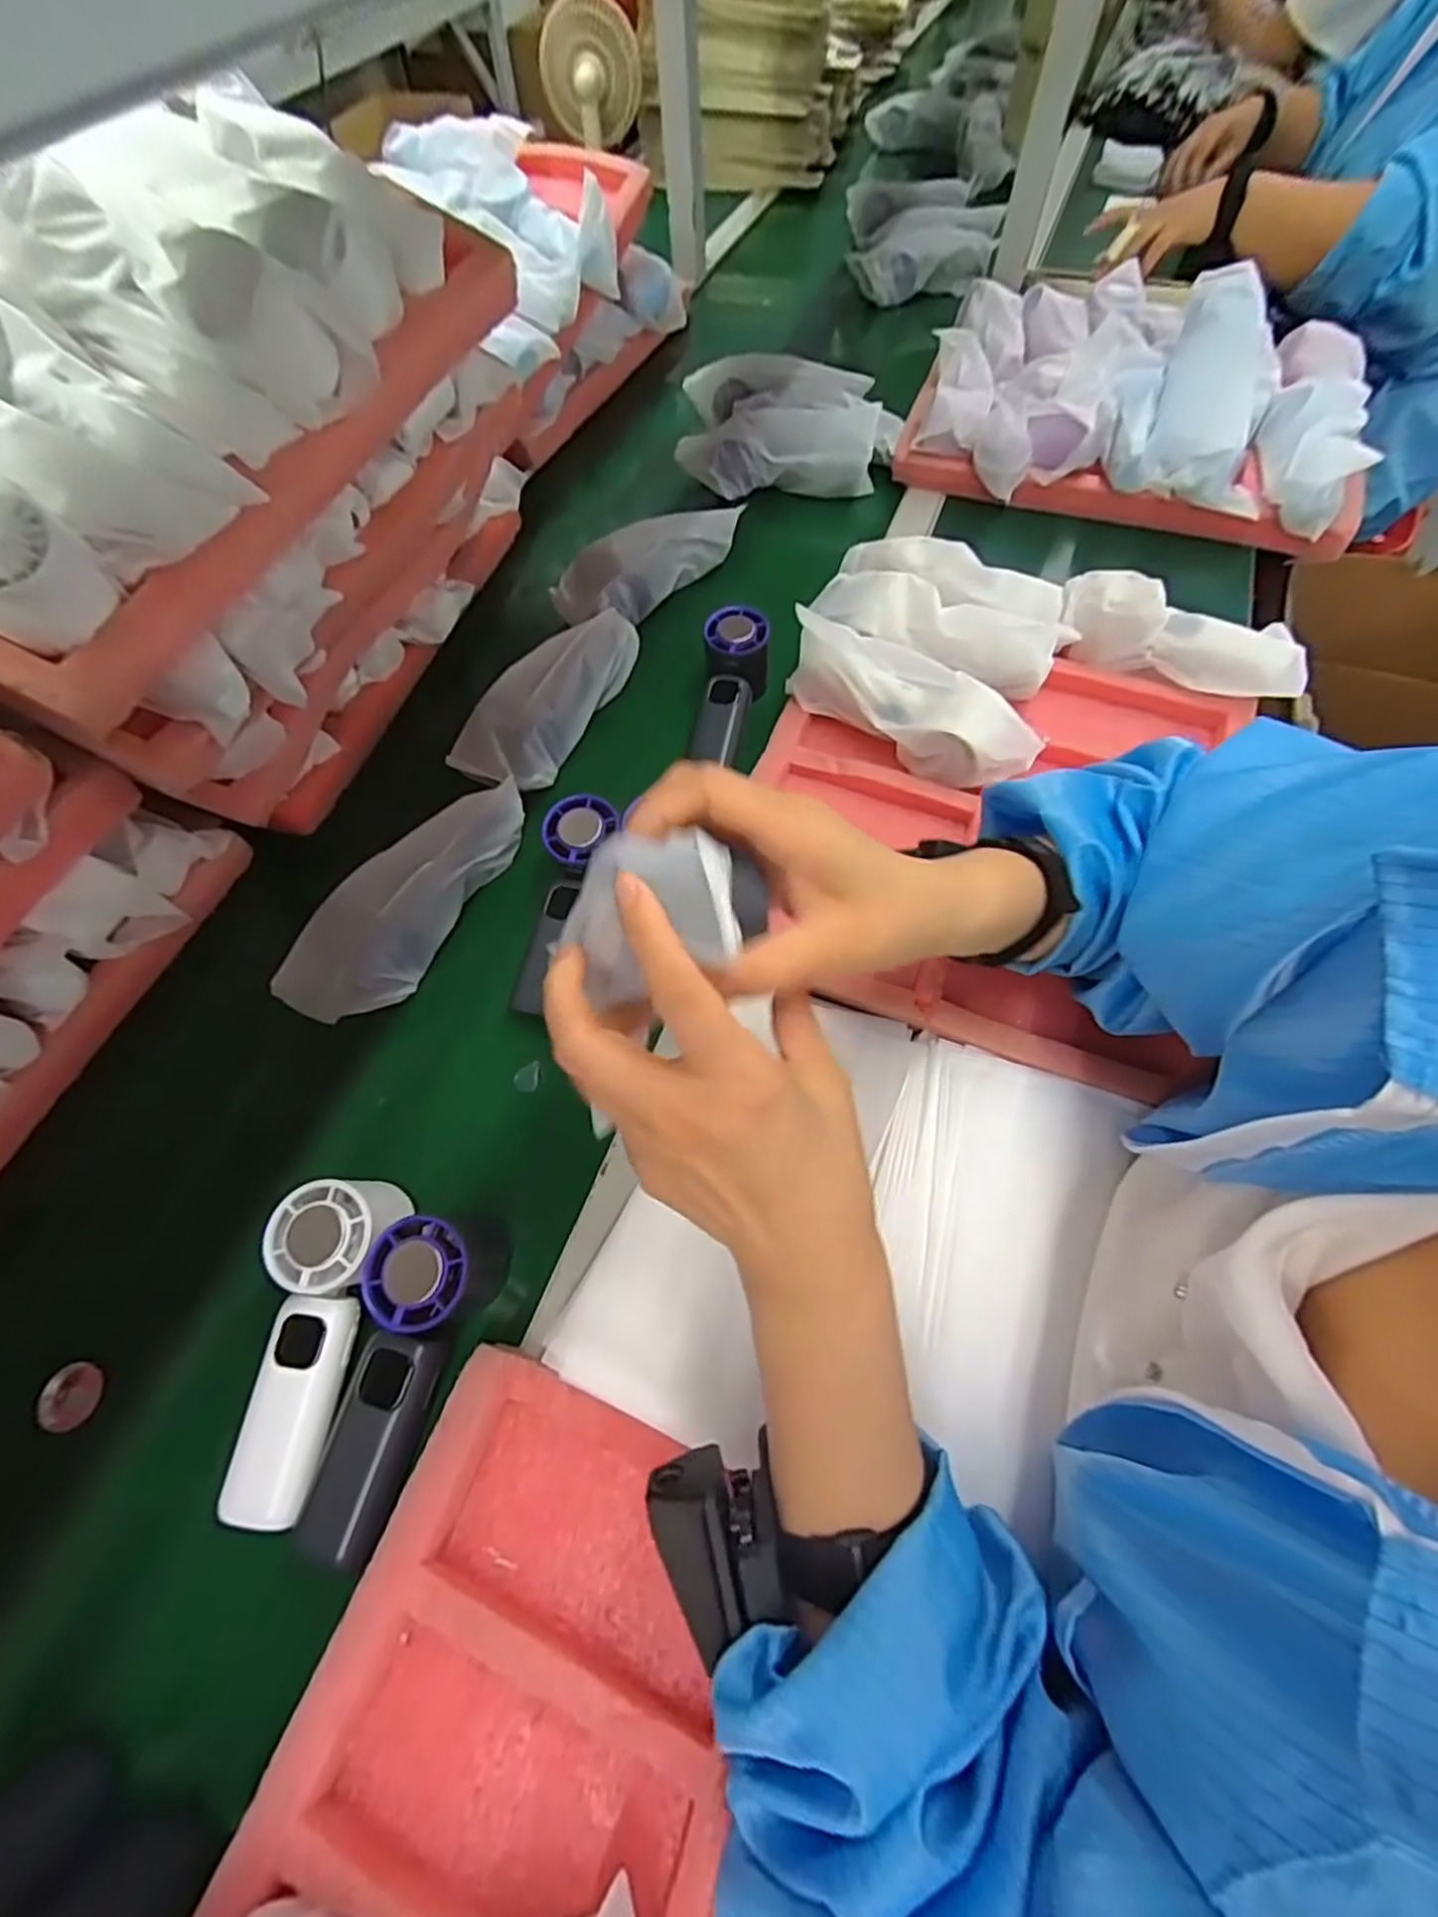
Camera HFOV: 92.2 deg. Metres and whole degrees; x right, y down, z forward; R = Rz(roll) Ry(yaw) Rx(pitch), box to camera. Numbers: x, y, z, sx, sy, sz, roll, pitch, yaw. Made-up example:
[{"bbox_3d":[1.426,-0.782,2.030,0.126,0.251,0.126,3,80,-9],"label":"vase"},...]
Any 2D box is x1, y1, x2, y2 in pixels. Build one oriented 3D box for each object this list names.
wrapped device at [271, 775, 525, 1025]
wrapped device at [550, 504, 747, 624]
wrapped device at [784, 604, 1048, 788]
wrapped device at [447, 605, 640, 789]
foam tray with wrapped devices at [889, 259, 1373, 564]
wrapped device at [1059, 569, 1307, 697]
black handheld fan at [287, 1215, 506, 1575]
[{"bbox_3d":[-0.211,-0.046,0.473,0.061,0.053,0.199,25,66,15],"label":"wrapped device"},{"bbox_3d":[-0.059,-0.361,0.631,0.188,0.050,0.053,-34,66,-15],"label":"wrapped device"},{"bbox_3d":[0.139,-0.186,0.502,0.182,0.064,0.063,33,68,19],"label":"wrapped device"},{"bbox_3d":[-0.130,-0.211,0.555,0.067,0.054,0.191,27,66,16],"label":"wrapped device"},{"bbox_3d":[0.421,-0.574,0.690,0.405,0.113,0.299,22,65,14],"label":"foam tray with wrapped devices"},{"bbox_3d":[0.350,-0.247,0.526,0.170,0.041,0.068,28,67,16],"label":"wrapped device"},{"bbox_3d":[-0.158,0.207,0.345,0.052,0.060,0.152,10,63,8],"label":"black handheld fan"}]

